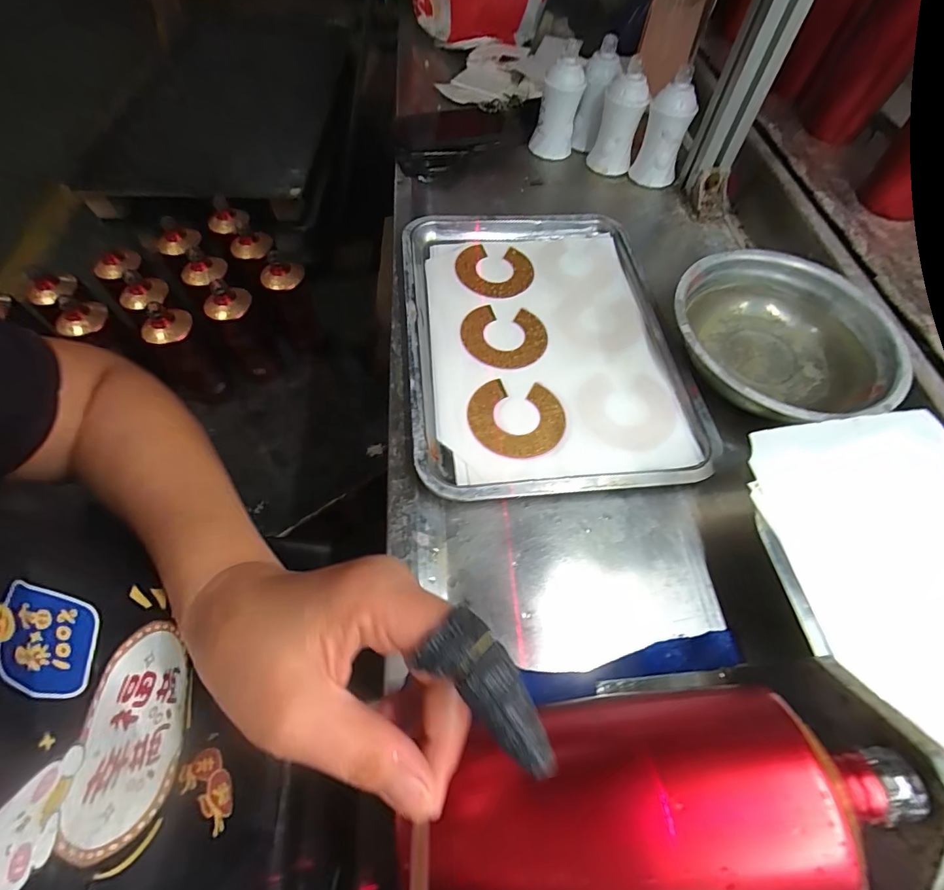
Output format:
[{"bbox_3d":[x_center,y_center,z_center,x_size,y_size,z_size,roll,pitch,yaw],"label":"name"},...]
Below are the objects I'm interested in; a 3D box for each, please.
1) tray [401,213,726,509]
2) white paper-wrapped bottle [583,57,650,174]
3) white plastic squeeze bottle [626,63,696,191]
[{"bbox_3d":[0.065,-0.112,0.438,0.250,0.024,0.339,-7,55,0],"label":"tray"},{"bbox_3d":[0.186,-0.411,0.580,0.062,0.109,0.047,10,56,11],"label":"white paper-wrapped bottle"},{"bbox_3d":[0.238,-0.386,0.561,0.053,0.108,0.046,-1,60,-1],"label":"white plastic squeeze bottle"}]

